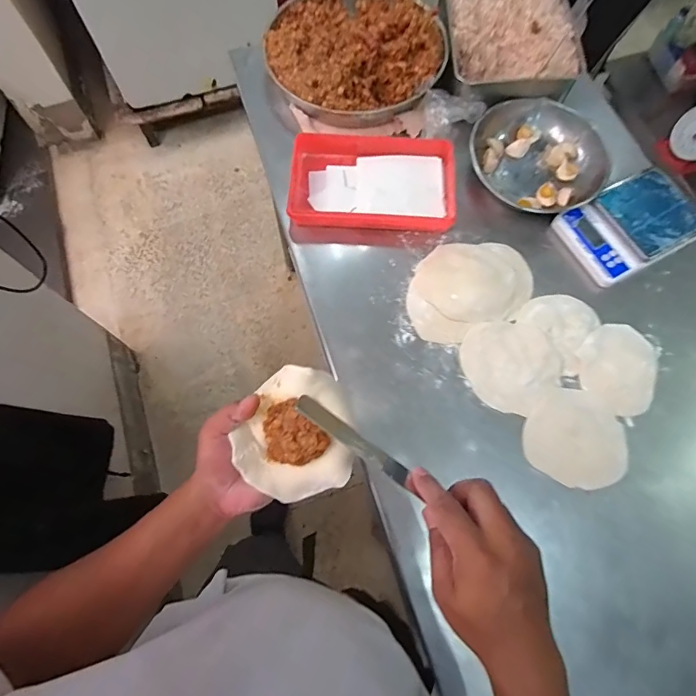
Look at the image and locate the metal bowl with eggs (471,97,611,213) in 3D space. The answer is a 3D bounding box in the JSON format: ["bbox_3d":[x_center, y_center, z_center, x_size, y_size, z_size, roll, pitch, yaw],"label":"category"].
[{"bbox_3d":[0.348,-0.353,0.822,0.222,0.067,0.215,0,71,-1],"label":"metal bowl with eggs"}]

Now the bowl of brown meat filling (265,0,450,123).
[{"bbox_3d":[0.011,-0.604,0.890,0.336,0.074,0.339,0,71,-1],"label":"bowl of brown meat filling"}]

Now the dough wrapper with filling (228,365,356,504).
[{"bbox_3d":[-0.057,0.088,0.461,0.119,0.040,0.127,-15,72,-6],"label":"dough wrapper with filling"}]

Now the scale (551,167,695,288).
[{"bbox_3d":[0.499,-0.213,0.783,0.232,0.051,0.151,-25,73,-9],"label":"scale"}]

